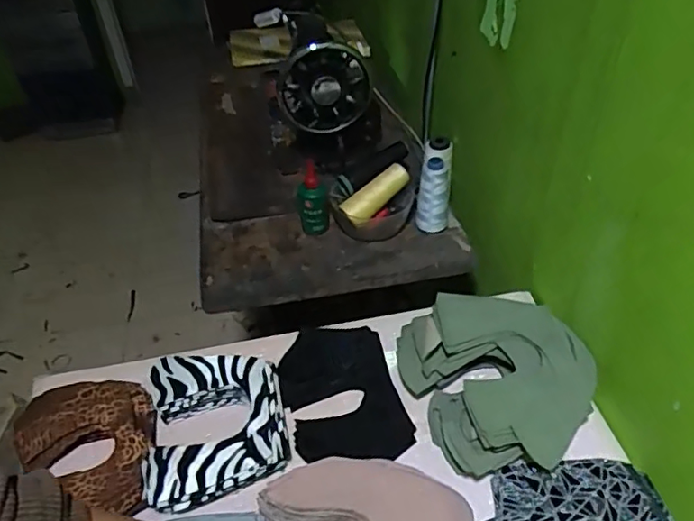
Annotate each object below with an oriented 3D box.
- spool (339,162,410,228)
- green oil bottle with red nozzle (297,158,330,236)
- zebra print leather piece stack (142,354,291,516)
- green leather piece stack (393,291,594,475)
[{"bbox_3d":[0.044,-0.095,0.823,0.120,0.039,0.035,-40,53,-14],"label":"spool"},{"bbox_3d":[-0.053,-0.098,0.835,0.046,0.111,0.055,-6,43,-3],"label":"green oil bottle with red nozzle"},{"bbox_3d":[-0.133,0.170,0.583,0.136,0.034,0.161,-7,43,-4],"label":"zebra print leather piece stack"},{"bbox_3d":[0.166,0.125,0.602,0.183,0.078,0.186,-18,45,-15],"label":"green leather piece stack"}]

